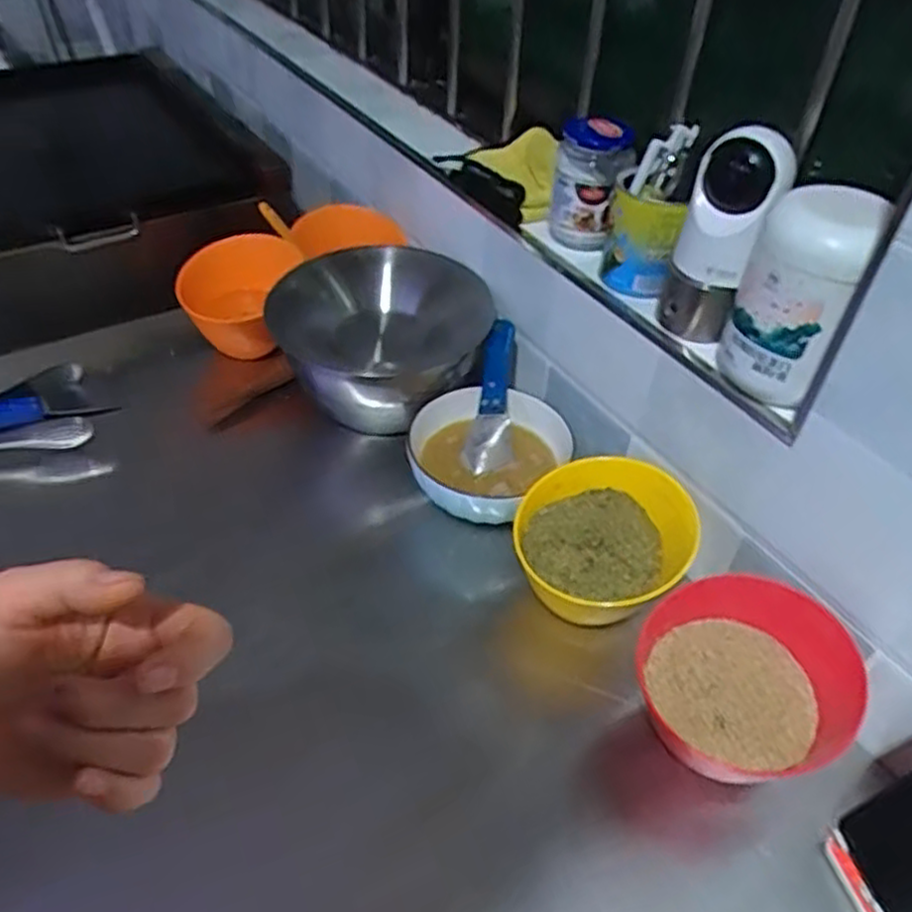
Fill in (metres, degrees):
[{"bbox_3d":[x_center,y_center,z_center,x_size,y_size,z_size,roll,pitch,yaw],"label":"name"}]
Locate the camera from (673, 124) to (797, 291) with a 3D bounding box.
[{"bbox_3d":[0.234,-0.208,0.634,0.071,0.118,0.067,16,46,12],"label":"camera"}]

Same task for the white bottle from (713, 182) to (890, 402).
[{"bbox_3d":[0.264,-0.126,0.589,0.077,0.157,0.080,20,47,15],"label":"white bottle"}]

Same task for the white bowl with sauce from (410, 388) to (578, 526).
[{"bbox_3d":[0.038,-0.004,0.811,0.167,0.061,0.169,2,44,-2],"label":"white bowl with sauce"}]

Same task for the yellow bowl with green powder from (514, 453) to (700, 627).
[{"bbox_3d":[0.138,0.082,0.713,0.153,0.099,0.146,2,44,-2],"label":"yellow bowl with green powder"}]

